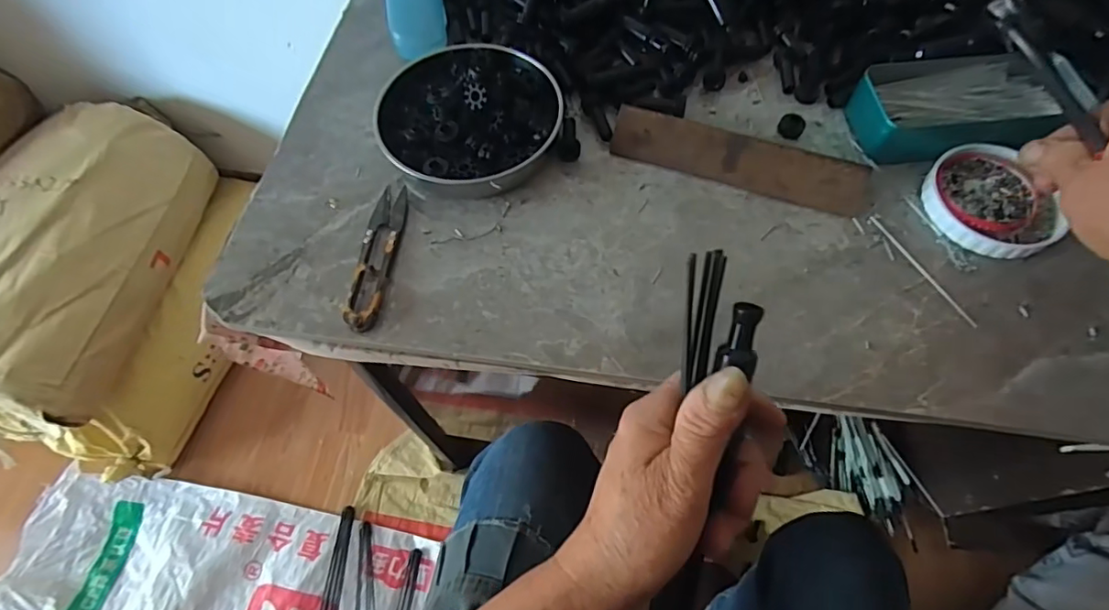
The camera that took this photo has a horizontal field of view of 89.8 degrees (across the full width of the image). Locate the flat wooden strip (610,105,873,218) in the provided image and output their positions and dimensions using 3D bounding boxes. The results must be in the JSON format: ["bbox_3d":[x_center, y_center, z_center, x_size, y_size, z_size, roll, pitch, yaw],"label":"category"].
[{"bbox_3d":[0.134,-0.105,0.405,0.185,0.035,0.008,19,21,12],"label":"flat wooden strip"}]

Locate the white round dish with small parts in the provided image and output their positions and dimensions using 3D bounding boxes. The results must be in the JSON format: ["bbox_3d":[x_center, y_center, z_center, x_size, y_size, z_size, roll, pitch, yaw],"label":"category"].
[{"bbox_3d":[0.301,-0.072,0.387,0.079,0.011,0.086,-1,62,1],"label":"white round dish with small parts"}]

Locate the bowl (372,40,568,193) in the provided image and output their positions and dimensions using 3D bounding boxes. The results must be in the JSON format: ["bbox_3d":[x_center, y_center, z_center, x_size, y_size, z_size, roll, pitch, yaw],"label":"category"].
[{"bbox_3d":[-0.065,-0.147,0.427,0.134,0.032,0.134,-1,62,1],"label":"bowl"}]

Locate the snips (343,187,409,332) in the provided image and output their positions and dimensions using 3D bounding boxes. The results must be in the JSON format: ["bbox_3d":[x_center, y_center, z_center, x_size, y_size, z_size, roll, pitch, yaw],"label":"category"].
[{"bbox_3d":[-0.123,-0.037,0.386,0.024,0.011,0.117,4,62,4],"label":"snips"}]

